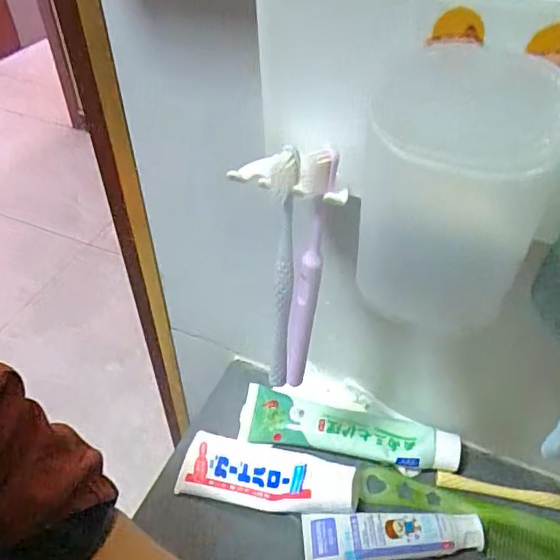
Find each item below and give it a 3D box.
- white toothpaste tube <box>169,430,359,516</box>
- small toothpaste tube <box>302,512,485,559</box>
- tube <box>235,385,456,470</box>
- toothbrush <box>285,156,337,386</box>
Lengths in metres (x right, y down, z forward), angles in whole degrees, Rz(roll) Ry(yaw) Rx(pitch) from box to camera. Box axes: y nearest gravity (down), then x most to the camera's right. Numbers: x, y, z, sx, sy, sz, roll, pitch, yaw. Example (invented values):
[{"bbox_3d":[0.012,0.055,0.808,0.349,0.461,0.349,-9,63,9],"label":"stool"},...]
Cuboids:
[{"bbox_3d":[-0.011,0.164,0.476,0.146,0.032,0.057,11,47,8],"label":"white toothpaste tube"},{"bbox_3d":[0.090,0.203,0.442,0.141,0.023,0.039,0,47,-3],"label":"small toothpaste tube"},{"bbox_3d":[0.061,0.134,0.504,0.193,0.026,0.047,9,47,6],"label":"tube"},{"bbox_3d":[0.016,0.004,0.313,0.017,0.172,0.012,-11,46,-11],"label":"toothbrush"}]

